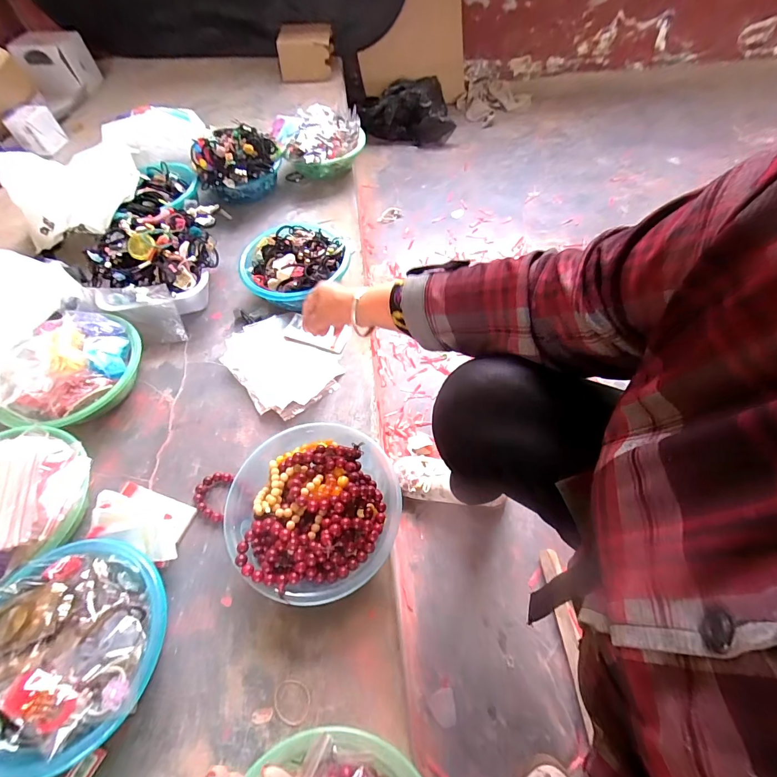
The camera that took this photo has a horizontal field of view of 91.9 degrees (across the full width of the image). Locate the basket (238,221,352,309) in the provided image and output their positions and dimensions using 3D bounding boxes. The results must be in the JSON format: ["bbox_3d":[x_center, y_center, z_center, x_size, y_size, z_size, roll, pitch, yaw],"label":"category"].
[{"bbox_3d":[-0.191,-0.268,0.808,0.236,0.094,0.241,-1,58,1],"label":"basket"}]

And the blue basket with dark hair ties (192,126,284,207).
[{"bbox_3d":[-0.383,-0.569,0.952,0.174,0.129,0.161,9,59,7],"label":"blue basket with dark hair ties"}]

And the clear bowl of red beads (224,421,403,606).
[{"bbox_3d":[-0.106,0.165,0.538,0.237,0.092,0.229,-1,58,1],"label":"clear bowl of red beads"}]

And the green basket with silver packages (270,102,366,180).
[{"bbox_3d":[-0.186,-0.667,1.041,0.240,0.128,0.202,-8,58,-3],"label":"green basket with silver packages"}]

